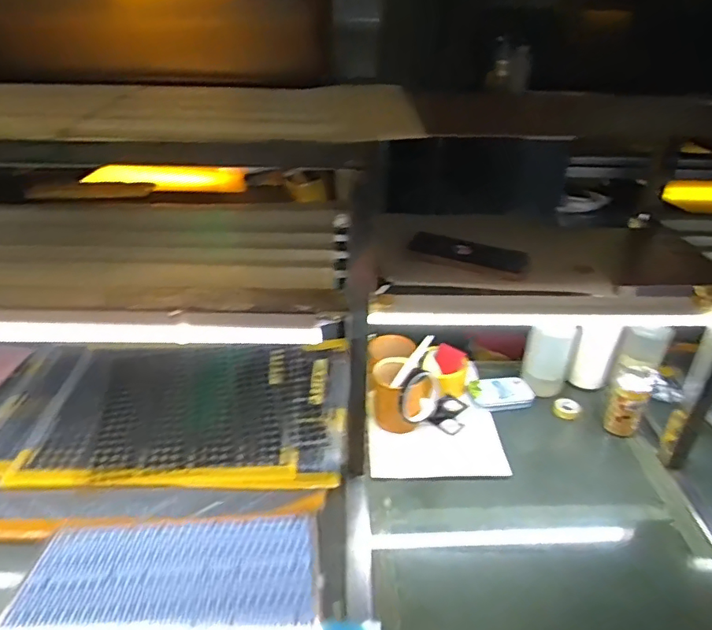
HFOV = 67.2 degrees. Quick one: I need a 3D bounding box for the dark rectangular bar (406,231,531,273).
[{"bbox_3d":[0.159,-0.090,0.753,0.159,0.025,0.044,13,33,18],"label":"dark rectangular bar"}]

